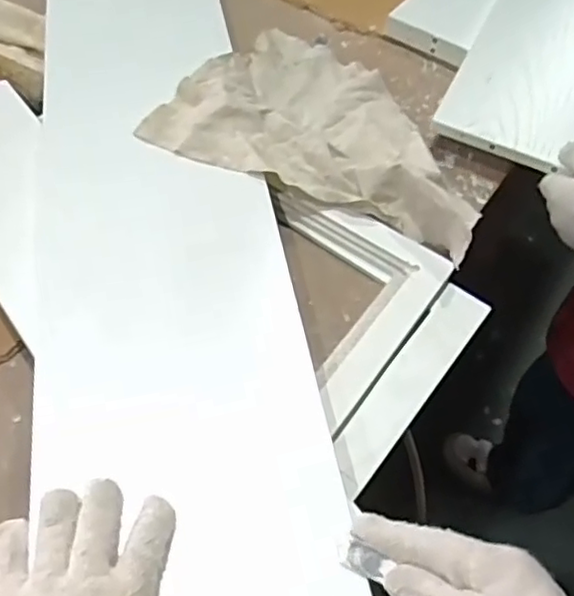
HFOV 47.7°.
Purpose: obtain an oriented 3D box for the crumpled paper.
[{"bbox_3d":[0.053,-0.194,0.686,0.319,0.061,0.283,18,54,8],"label":"crumpled paper"}]

